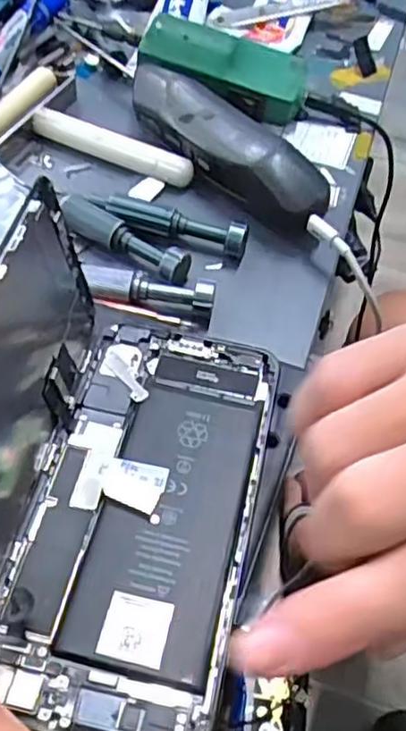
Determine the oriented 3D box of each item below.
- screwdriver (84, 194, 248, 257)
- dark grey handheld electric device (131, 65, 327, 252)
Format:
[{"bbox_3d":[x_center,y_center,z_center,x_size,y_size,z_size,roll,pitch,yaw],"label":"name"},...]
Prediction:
[{"bbox_3d":[-0.019,-0.072,0.342,0.084,0.015,0.011,16,53,8],"label":"screwdriver"},{"bbox_3d":[0.012,-0.121,0.368,0.035,0.030,0.148,-33,61,-25],"label":"dark grey handheld electric device"}]

